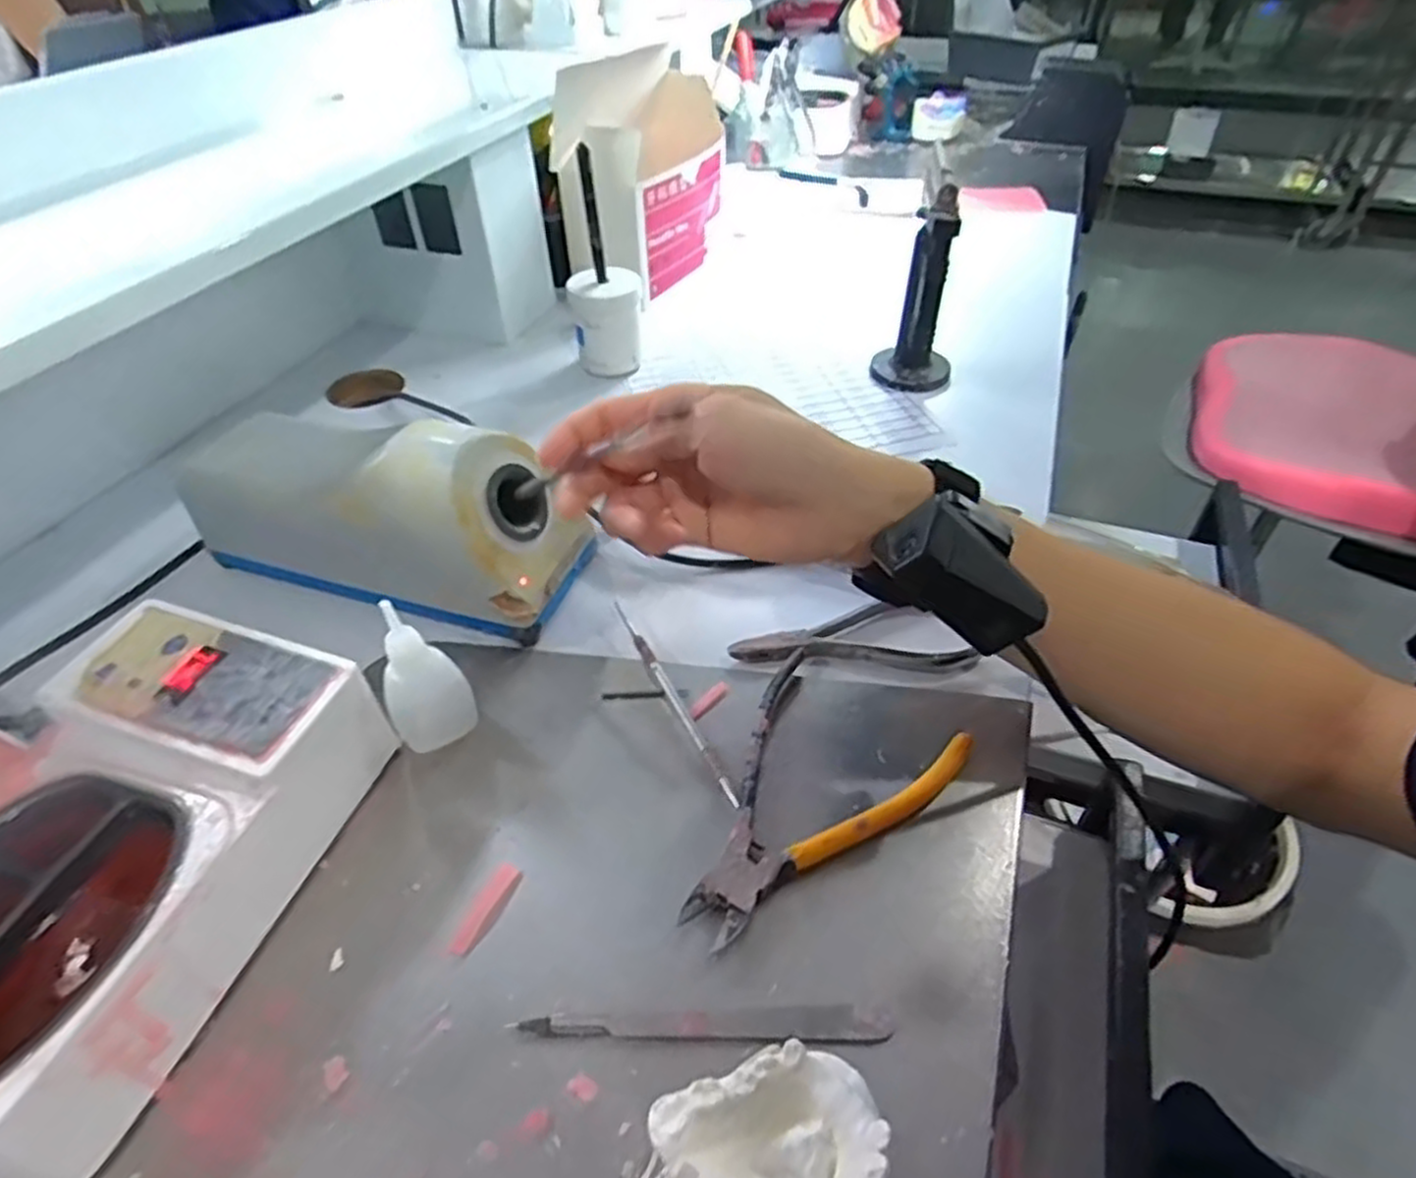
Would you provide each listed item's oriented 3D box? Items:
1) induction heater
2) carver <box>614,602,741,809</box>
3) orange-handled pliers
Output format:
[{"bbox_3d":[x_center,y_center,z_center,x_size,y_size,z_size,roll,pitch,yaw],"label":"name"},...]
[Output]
[{"bbox_3d":[-0.179,-0.046,0.423,0.216,0.091,0.075,11,45,14],"label":"induction heater"},{"bbox_3d":[-0.019,0.051,0.382,0.007,0.007,0.136,-21,46,-19],"label":"carver"},{"bbox_3d":[0.042,0.091,0.333,0.092,0.013,0.141,26,50,26],"label":"orange-handled pliers"}]

